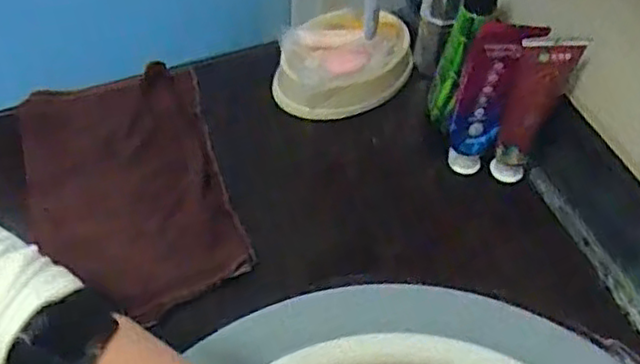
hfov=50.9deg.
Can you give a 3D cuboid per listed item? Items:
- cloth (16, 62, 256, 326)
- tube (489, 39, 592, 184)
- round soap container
[{"bbox_3d":[-0.172,-0.001,0.596,0.163,0.025,0.253,-14,55,-14],"label":"cloth"},{"bbox_3d":[0.173,-0.056,0.559,0.045,0.159,0.024,6,51,2],"label":"tube"},{"bbox_3d":[0.023,-0.121,0.675,0.114,0.059,0.135,29,57,18],"label":"round soap container"}]

